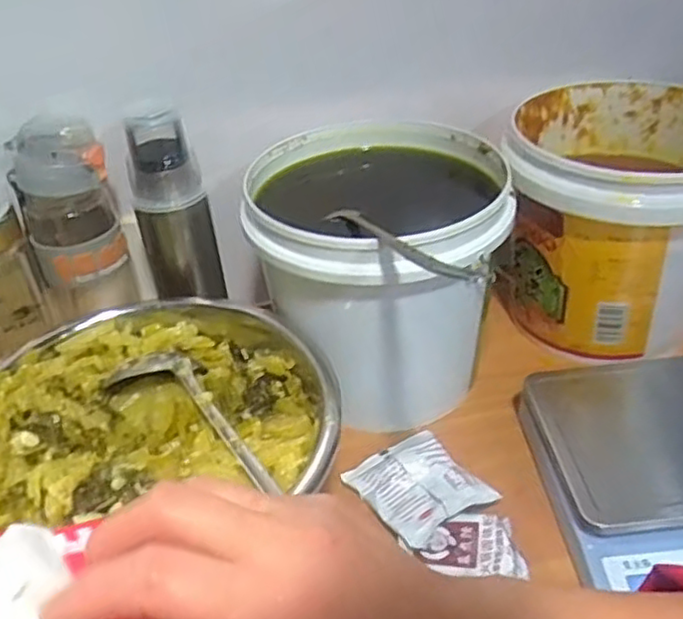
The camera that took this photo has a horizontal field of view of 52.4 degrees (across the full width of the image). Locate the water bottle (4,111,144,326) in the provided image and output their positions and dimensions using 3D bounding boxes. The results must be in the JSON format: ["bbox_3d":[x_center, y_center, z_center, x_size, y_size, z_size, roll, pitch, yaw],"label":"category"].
[{"bbox_3d":[-0.234,-0.069,0.619,0.079,0.200,0.079,-17,38,-18],"label":"water bottle"}]

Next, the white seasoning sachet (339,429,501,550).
[{"bbox_3d":[0.058,0.132,0.530,0.075,0.017,0.093,-24,41,-25],"label":"white seasoning sachet"}]

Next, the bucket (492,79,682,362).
[{"bbox_3d":[0.261,-0.085,0.655,0.205,0.185,0.209,13,40,22],"label":"bucket"}]

